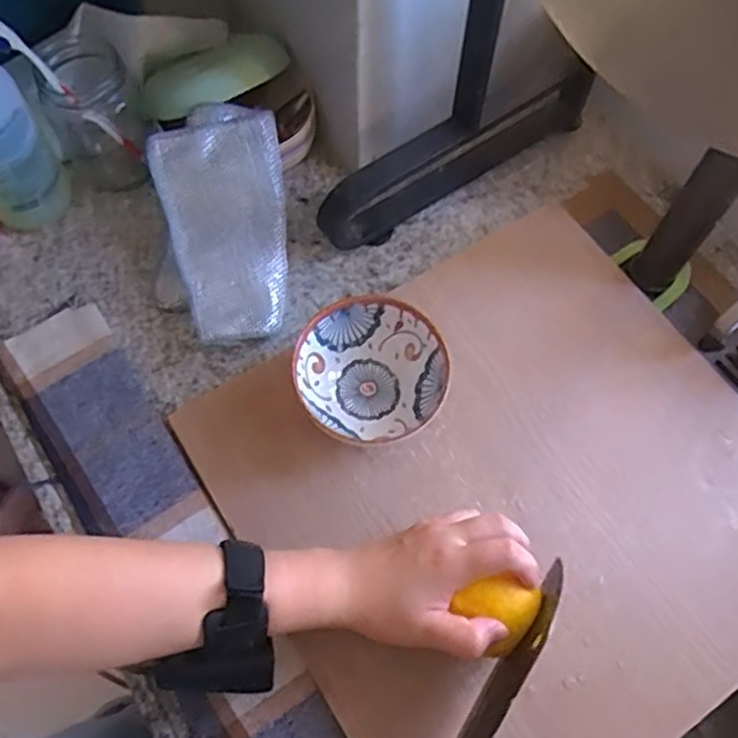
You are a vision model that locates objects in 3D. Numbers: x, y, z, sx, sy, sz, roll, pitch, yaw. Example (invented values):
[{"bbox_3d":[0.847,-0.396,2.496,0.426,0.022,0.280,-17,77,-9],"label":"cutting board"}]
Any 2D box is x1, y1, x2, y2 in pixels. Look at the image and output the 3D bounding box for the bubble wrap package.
[{"bbox_3d":[-0.119,-0.119,0.544,0.099,0.025,0.191,-7,85,-4],"label":"bubble wrap package"}]

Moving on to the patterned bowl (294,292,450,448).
[{"bbox_3d":[0.001,0.005,0.501,0.106,0.065,0.099,0,65,-1],"label":"patterned bowl"}]

